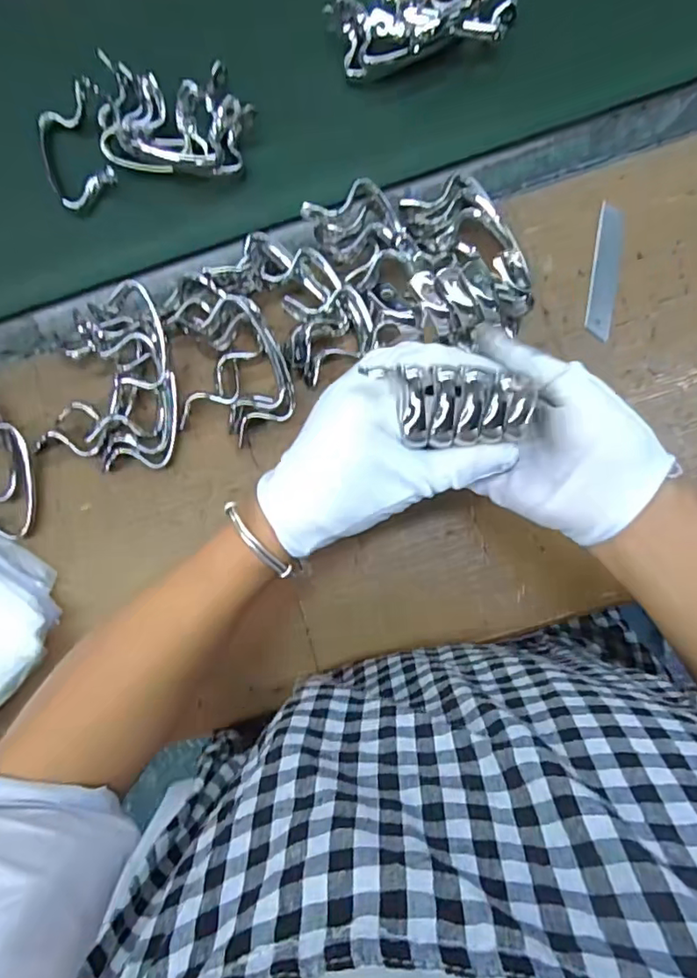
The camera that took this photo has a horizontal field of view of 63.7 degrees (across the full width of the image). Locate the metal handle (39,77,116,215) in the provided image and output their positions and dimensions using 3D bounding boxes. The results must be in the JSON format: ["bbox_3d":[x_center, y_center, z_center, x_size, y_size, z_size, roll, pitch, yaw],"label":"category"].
[{"bbox_3d":[-0.218,-0.266,0.445,0.056,0.027,0.089,-23,84,1],"label":"metal handle"}]

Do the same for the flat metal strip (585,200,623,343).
[{"bbox_3d":[0.192,-0.164,0.419,0.021,0.004,0.104,9,85,4],"label":"flat metal strip"}]

